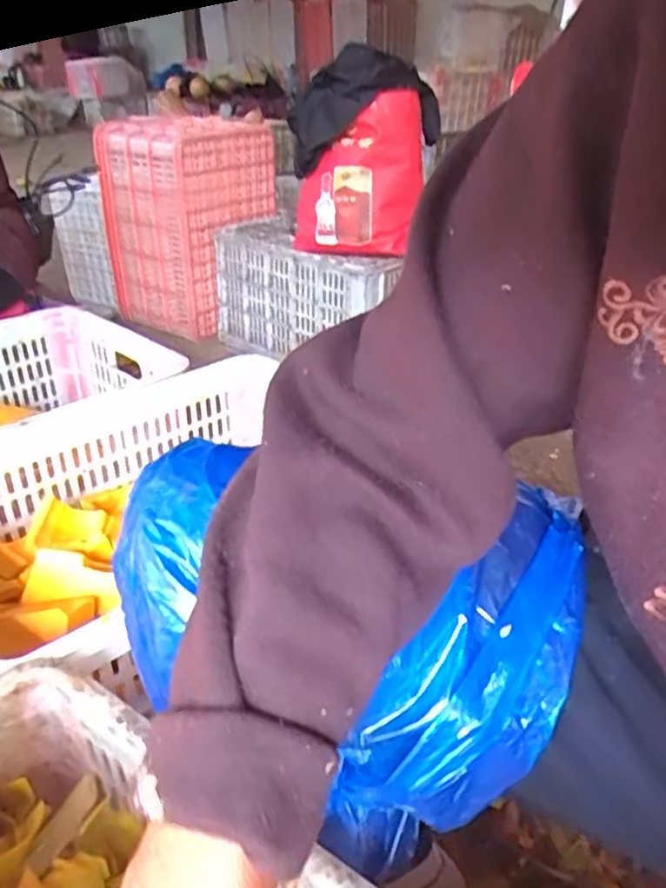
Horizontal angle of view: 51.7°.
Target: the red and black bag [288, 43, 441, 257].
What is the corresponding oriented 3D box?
[{"bbox_3d":[0.058,-0.568,1.365,0.264,0.358,0.142,5,29,7],"label":"red and black bag"}]

